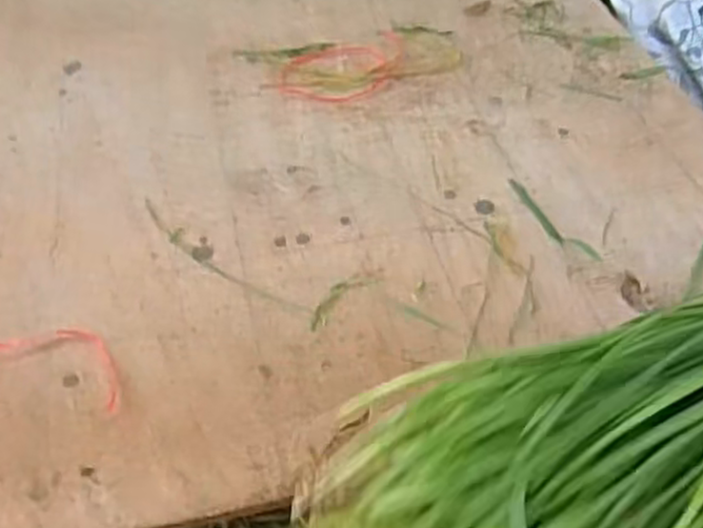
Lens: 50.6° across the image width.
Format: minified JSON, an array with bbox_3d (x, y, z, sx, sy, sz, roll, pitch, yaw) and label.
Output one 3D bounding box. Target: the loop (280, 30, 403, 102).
[{"bbox_3d":[-0.003,-0.204,0.775,0.146,0.004,0.096,-20,51,-17],"label":"loop"}]

